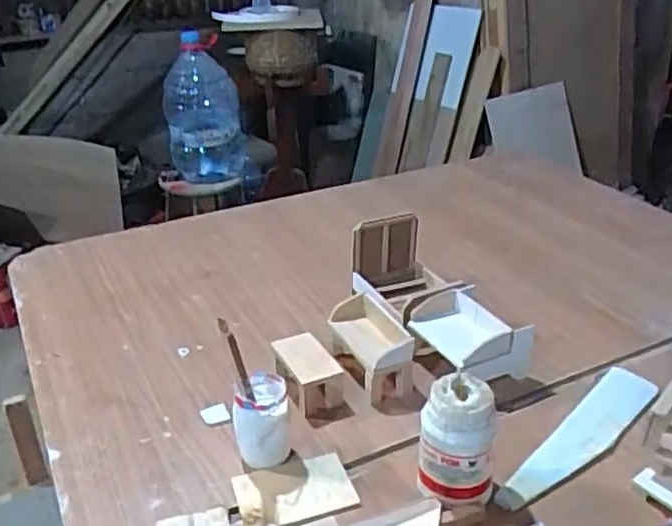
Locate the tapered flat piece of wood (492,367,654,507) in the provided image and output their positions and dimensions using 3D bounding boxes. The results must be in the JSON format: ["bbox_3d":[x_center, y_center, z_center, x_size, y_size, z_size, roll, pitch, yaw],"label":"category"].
[{"bbox_3d":[0.298,0.202,0.826,0.067,0.010,0.304,22,35,37],"label":"tapered flat piece of wood"}]

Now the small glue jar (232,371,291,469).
[{"bbox_3d":[-0.085,0.178,0.792,0.060,0.106,0.059,0,28,0],"label":"small glue jar"}]

